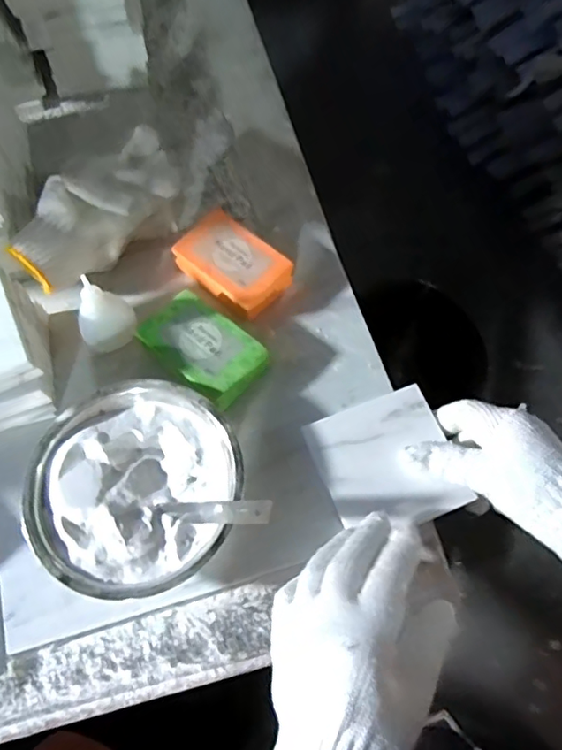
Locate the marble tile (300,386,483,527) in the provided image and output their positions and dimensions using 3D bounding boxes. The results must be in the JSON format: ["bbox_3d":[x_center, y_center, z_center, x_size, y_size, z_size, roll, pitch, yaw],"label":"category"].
[{"bbox_3d":[0.080,0.065,0.413,0.097,0.012,0.099,-22,64,-2],"label":"marble tile"}]

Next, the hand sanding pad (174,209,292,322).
[{"bbox_3d":[-0.041,-0.097,0.474,0.096,0.024,0.056,39,70,14],"label":"hand sanding pad"}]

